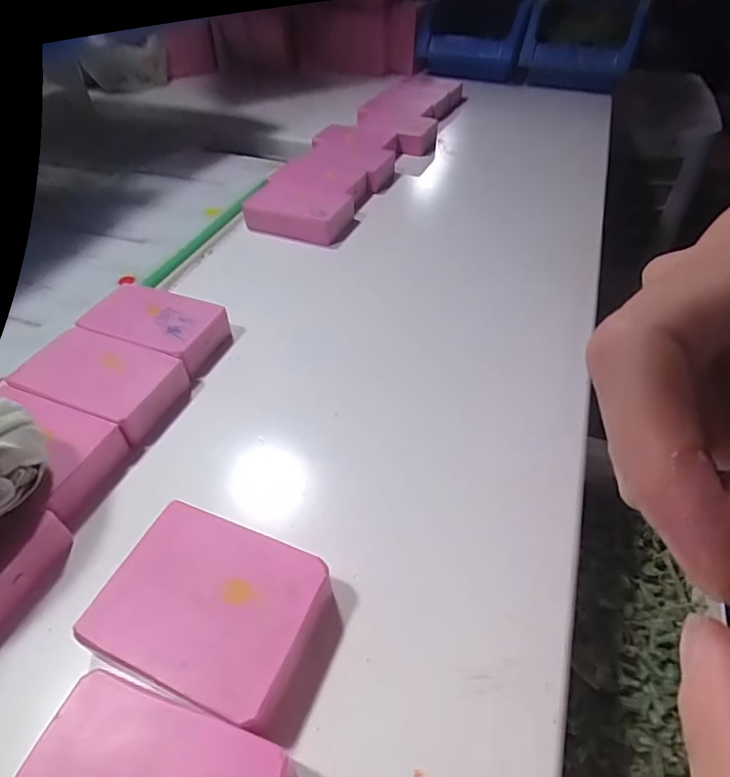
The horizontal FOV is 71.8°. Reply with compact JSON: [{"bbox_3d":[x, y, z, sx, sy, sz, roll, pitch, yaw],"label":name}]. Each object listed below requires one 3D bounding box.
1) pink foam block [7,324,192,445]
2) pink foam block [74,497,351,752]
[{"bbox_3d":[-0.128,-0.004,0.246,0.070,0.020,0.045,16,49,16],"label":"pink foam block"},{"bbox_3d":[-0.048,0.076,0.172,0.074,0.024,0.053,16,49,16],"label":"pink foam block"}]

